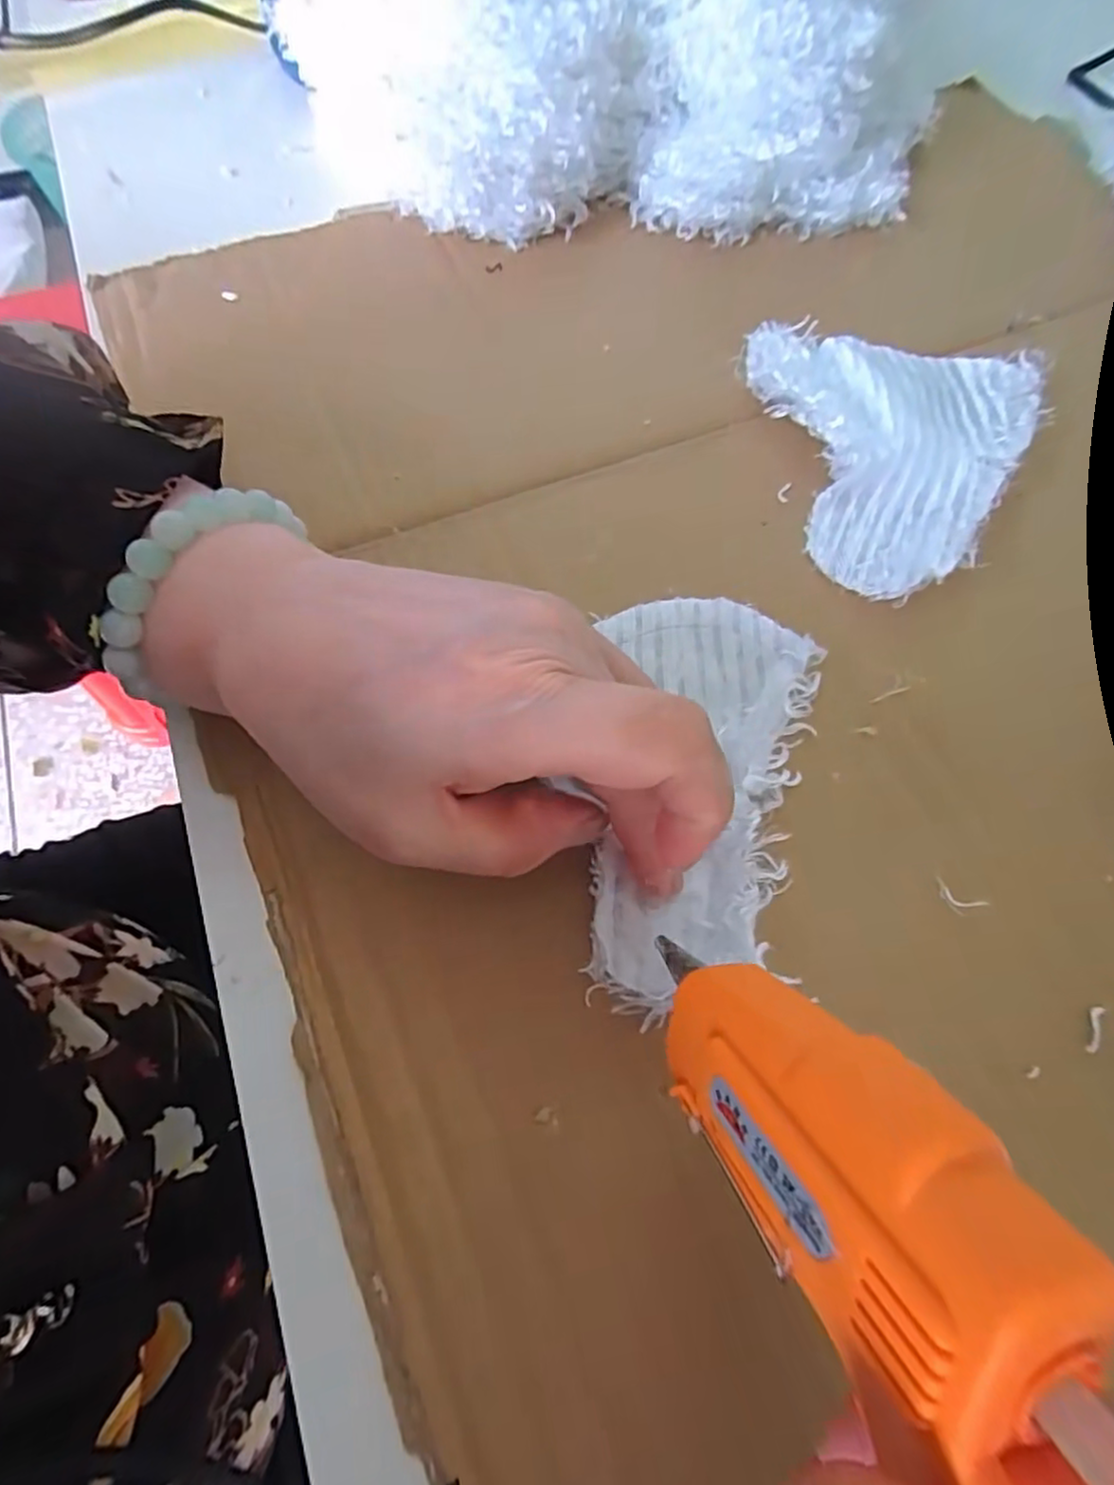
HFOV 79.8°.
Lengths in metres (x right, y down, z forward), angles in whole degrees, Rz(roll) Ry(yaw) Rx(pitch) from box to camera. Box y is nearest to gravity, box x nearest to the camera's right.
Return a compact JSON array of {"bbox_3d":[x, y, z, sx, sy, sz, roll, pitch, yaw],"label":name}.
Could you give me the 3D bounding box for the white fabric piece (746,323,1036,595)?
[{"bbox_3d":[0.146,-0.115,0.263,0.110,0.023,0.123,-8,67,-6],"label":"white fabric piece"}]

